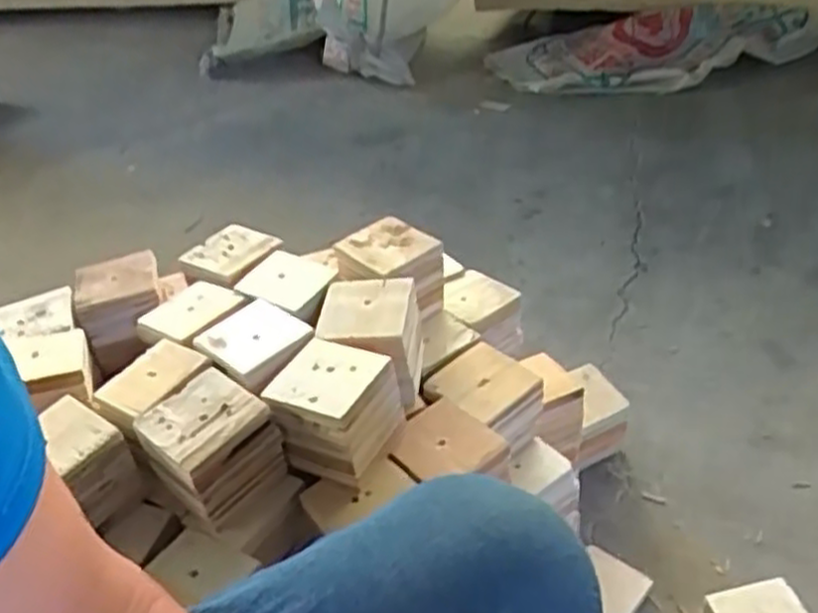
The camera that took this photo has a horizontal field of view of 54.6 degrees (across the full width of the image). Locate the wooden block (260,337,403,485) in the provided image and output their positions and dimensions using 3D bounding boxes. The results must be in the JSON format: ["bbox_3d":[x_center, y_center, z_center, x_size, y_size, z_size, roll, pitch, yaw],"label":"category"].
[{"bbox_3d":[-0.070,0.098,0.752,0.099,0.087,0.094,9,39,21],"label":"wooden block"}]

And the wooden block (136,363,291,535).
[{"bbox_3d":[-0.181,0.133,0.733,0.098,0.094,0.095,22,45,34],"label":"wooden block"}]

